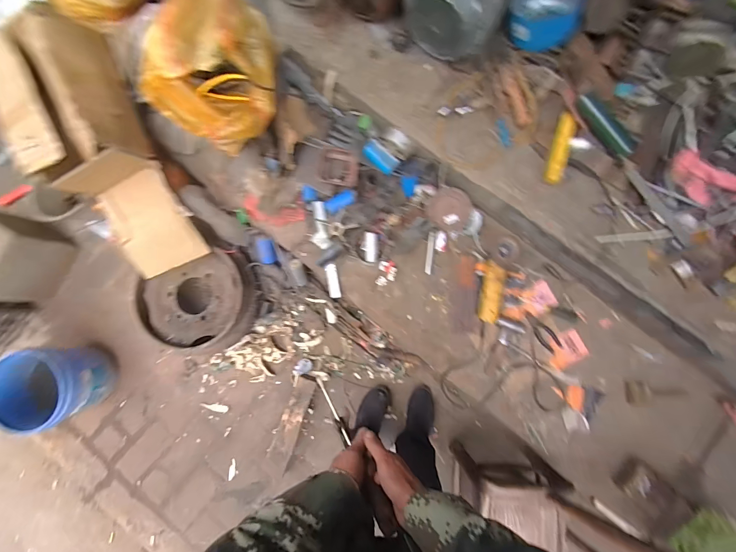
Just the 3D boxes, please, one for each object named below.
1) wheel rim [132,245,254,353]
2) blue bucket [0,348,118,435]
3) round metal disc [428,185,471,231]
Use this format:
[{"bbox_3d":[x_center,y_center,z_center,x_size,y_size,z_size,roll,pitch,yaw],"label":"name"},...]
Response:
[{"bbox_3d":[-0.621,0.091,1.262,0.383,0.123,0.335,-3,83,3],"label":"wheel rim"},{"bbox_3d":[-1.083,0.375,1.212,0.241,0.304,0.240,-1,83,3],"label":"blue bucket"},{"bbox_3d":[0.270,-0.222,1.147,0.138,0.026,0.135,20,113,-3],"label":"round metal disc"}]

